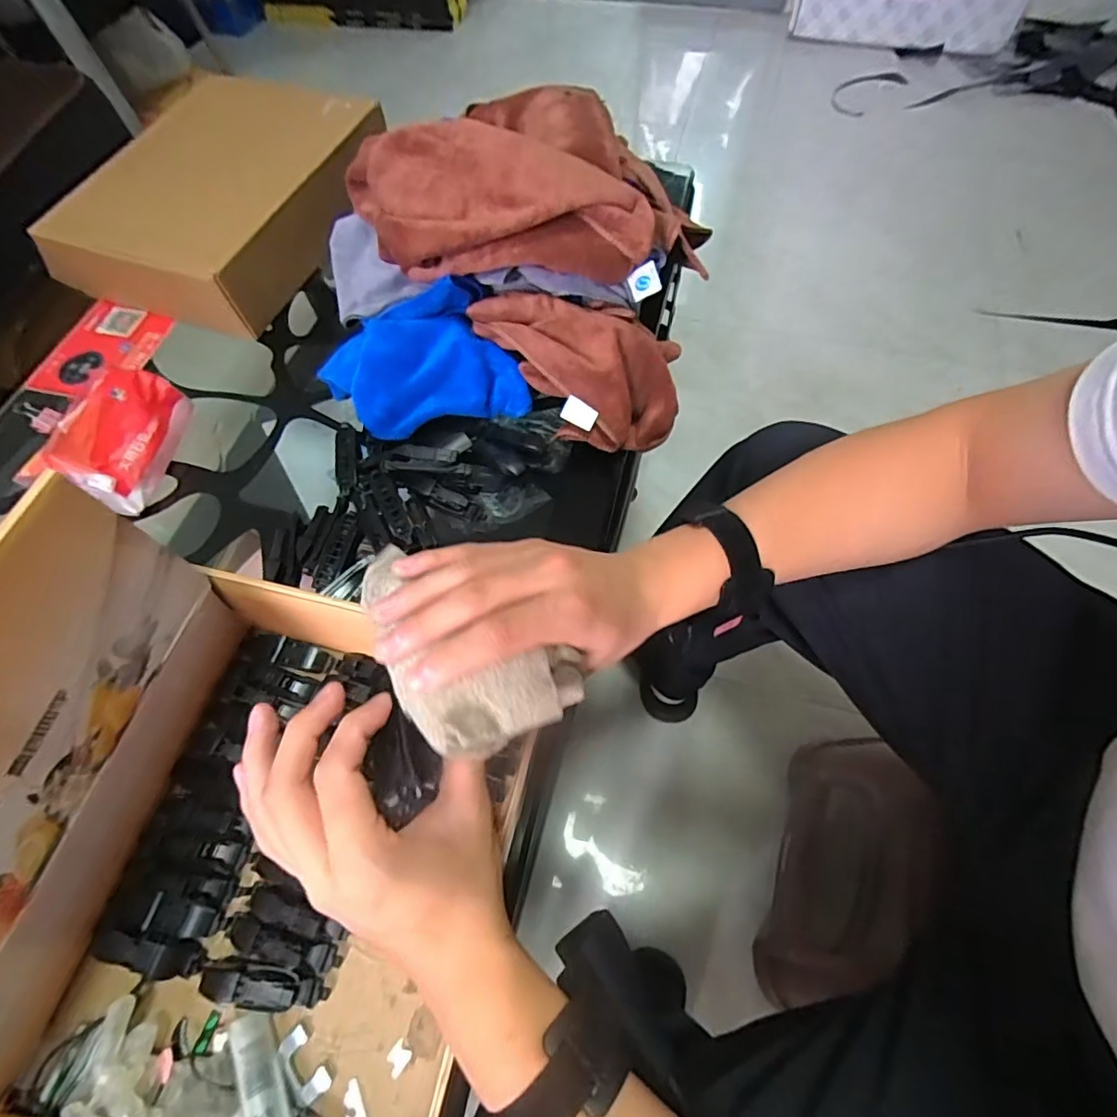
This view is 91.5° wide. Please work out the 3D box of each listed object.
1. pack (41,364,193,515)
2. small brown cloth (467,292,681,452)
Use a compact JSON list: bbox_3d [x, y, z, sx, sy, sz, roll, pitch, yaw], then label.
[{"bbox_3d":[-0.437,-0.120,0.544,0.063,0.065,0.140,5,64,5],"label":"pack"},{"bbox_3d":[0.020,-0.190,0.545,0.204,0.103,0.144,9,64,7],"label":"small brown cloth"}]

